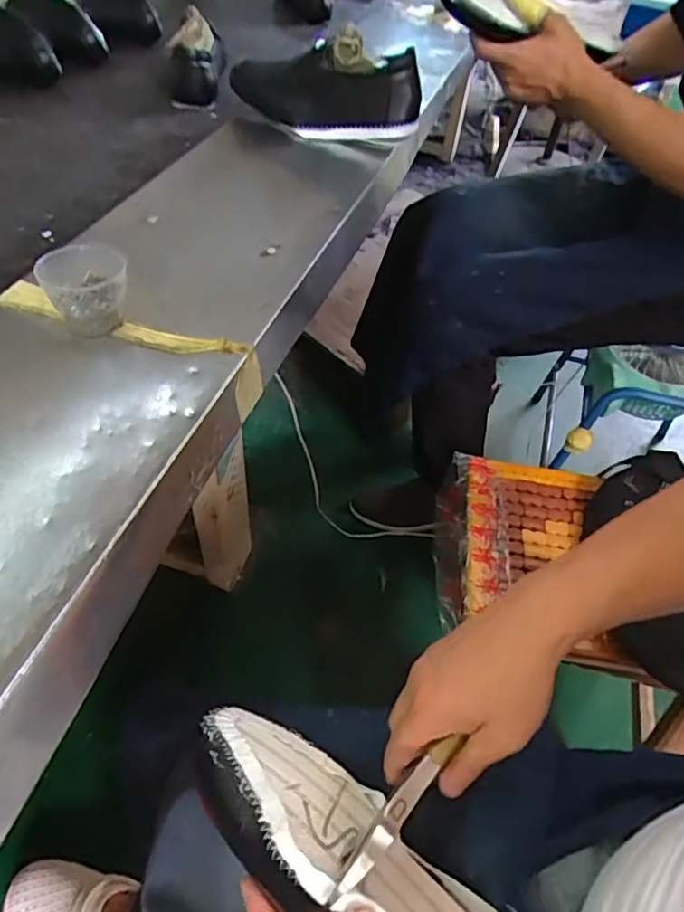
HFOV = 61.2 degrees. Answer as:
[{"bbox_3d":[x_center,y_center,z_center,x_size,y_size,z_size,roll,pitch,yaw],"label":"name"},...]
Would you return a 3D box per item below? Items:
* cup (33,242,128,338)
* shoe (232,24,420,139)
[{"bbox_3d":[-0.203,-0.132,0.467,0.062,0.056,0.061,0,48,0],"label":"cup"},{"bbox_3d":[-0.030,-0.474,0.751,0.251,0.107,0.079,17,51,7],"label":"shoe"}]

